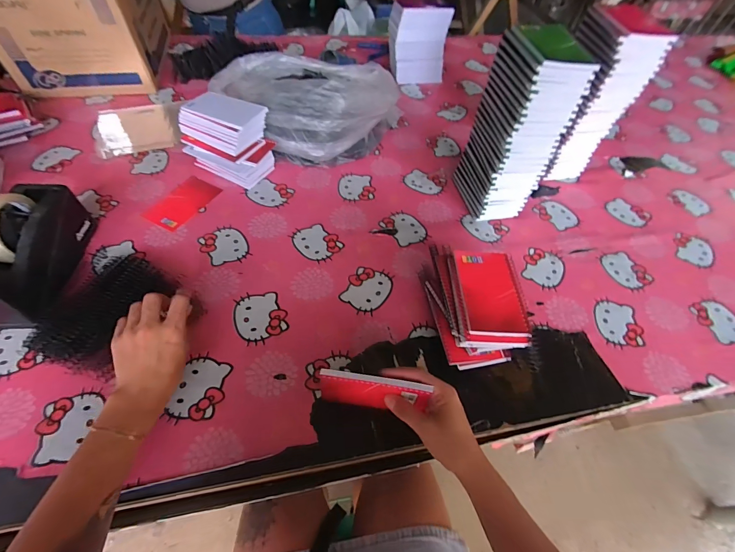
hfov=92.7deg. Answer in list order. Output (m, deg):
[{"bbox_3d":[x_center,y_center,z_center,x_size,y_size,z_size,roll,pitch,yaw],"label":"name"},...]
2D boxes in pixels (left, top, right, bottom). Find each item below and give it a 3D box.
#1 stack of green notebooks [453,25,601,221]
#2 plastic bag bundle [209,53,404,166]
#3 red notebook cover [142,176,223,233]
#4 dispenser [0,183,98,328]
[{"bbox_3d":[0.245,-0.238,0.596,0.093,0.285,0.125,-7,55,-10],"label":"stack of green notebooks"},{"bbox_3d":[-0.108,-0.403,0.766,0.326,0.150,0.315,2,54,-3],"label":"plastic bag bundle"},{"bbox_3d":[-0.339,-0.136,0.648,0.077,0.004,0.125,25,56,13],"label":"red notebook cover"},{"bbox_3d":[-0.476,-0.038,0.494,0.085,0.121,0.204,2,54,-4],"label":"dispenser"}]

